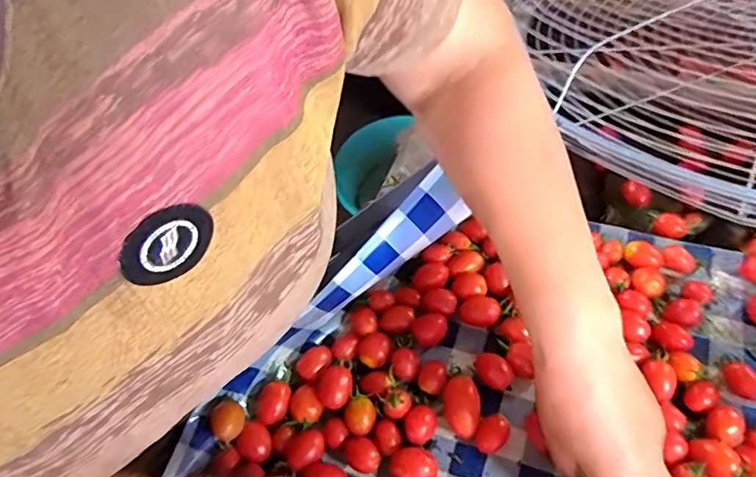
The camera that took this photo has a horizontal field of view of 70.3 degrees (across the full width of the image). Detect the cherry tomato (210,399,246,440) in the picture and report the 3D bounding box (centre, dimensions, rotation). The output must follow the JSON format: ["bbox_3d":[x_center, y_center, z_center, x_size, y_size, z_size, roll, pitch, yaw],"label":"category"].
[{"bbox_3d":[-0.112,0.139,0.405,0.025,0.020,0.028,-38,61,-17],"label":"cherry tomato"}]

